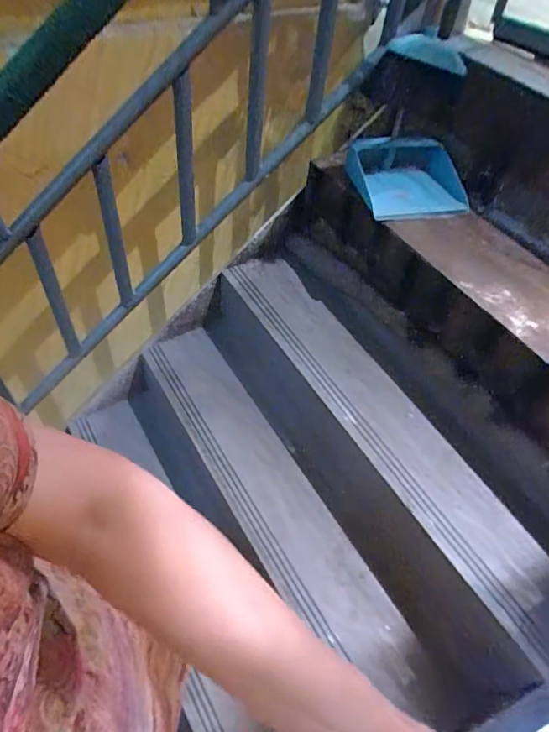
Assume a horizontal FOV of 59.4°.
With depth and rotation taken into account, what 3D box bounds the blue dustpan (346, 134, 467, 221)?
[{"bbox_3d":[0.304,-0.451,1.152,0.290,0.162,0.184,-5,50,-8],"label":"blue dustpan"}]

